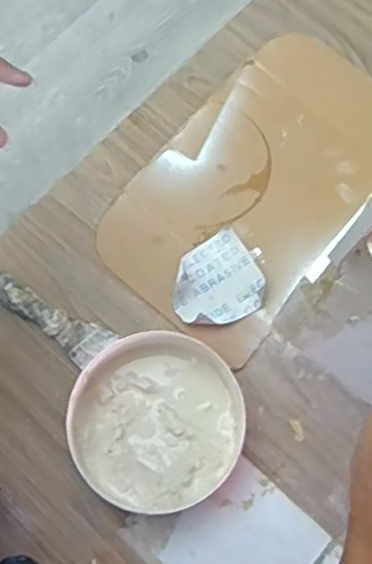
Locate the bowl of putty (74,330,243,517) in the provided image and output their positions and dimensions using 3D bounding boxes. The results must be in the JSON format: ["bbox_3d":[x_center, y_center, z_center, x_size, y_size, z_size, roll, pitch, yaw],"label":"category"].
[{"bbox_3d":[-0.030,0.148,0.682,0.174,0.059,0.176,0,75,-1],"label":"bowl of putty"}]

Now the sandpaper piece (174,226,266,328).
[{"bbox_3d":[0.034,0.002,0.739,0.107,0.020,0.098,-33,78,-9],"label":"sandpaper piece"}]

